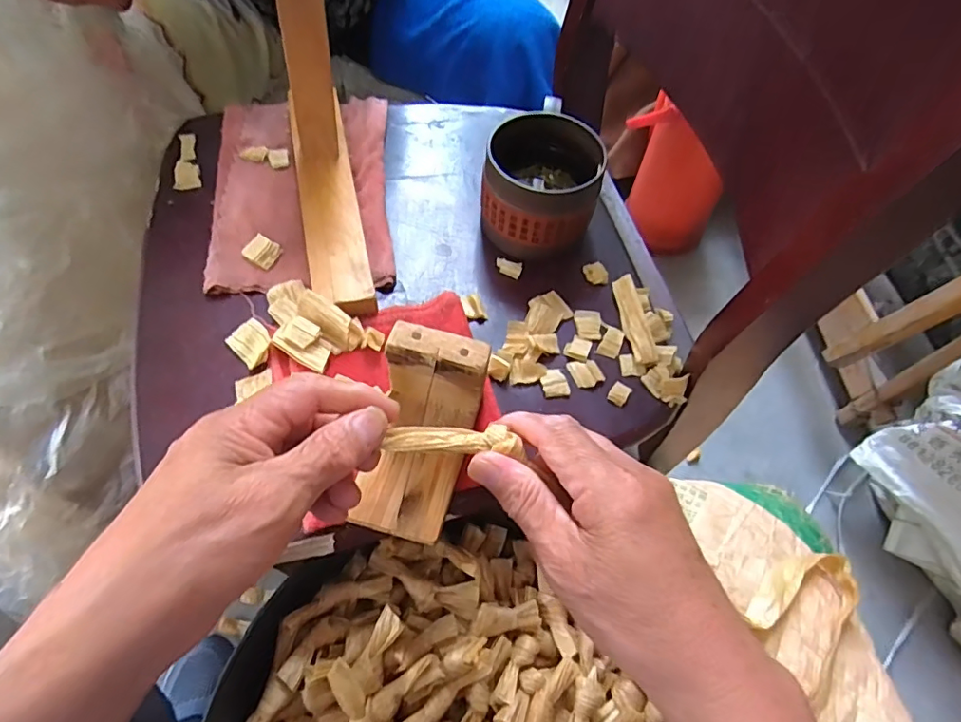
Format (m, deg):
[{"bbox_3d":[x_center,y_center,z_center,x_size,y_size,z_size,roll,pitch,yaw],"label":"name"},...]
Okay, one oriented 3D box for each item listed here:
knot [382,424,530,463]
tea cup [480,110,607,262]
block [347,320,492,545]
[{"bbox_3d":[-0.011,0.039,0.268,0.067,0.009,0.017,3,61,3],"label":"knot"},{"bbox_3d":[0.049,-0.138,0.444,0.091,0.081,0.095,2,61,-3],"label":"tea cup"},{"bbox_3d":[-0.038,0.044,0.321,0.058,0.068,0.107,17,61,5],"label":"block"}]

